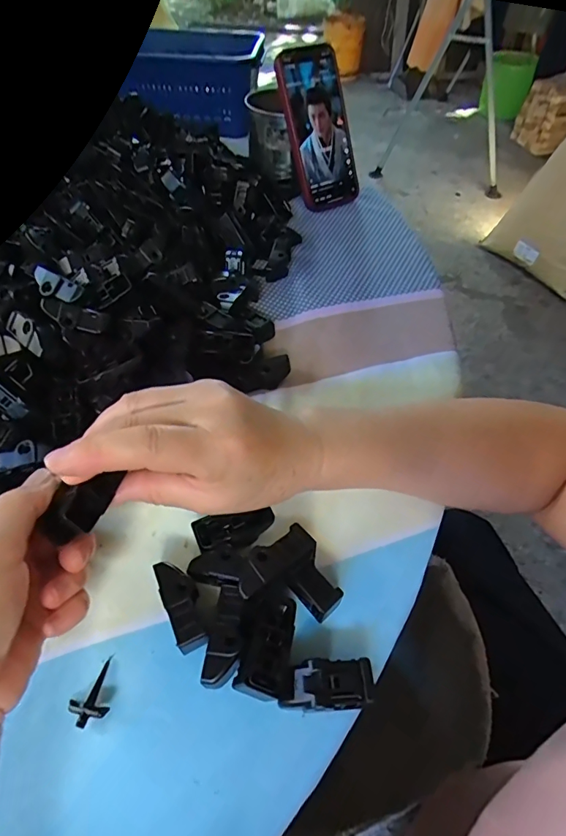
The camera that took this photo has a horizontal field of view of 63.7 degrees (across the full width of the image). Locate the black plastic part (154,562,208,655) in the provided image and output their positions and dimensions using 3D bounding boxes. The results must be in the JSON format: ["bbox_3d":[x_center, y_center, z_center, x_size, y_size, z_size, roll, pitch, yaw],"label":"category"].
[{"bbox_3d":[-0.056,0.106,0.257,0.018,0.020,0.051,-21,56,-17],"label":"black plastic part"}]

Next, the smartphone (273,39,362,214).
[{"bbox_3d":[0.042,-0.331,0.523,0.074,0.161,0.017,-24,24,-16],"label":"smartphone"}]

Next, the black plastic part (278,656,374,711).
[{"bbox_3d":[0.022,0.139,0.237,0.046,0.017,0.023,0,52,-2],"label":"black plastic part"}]

